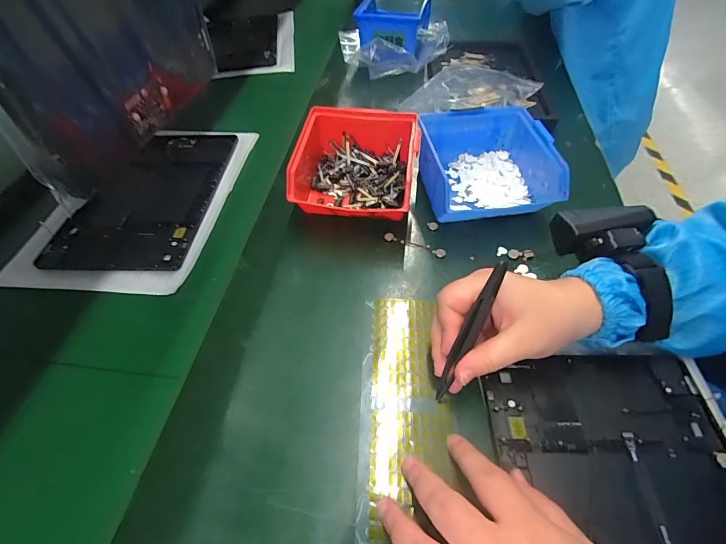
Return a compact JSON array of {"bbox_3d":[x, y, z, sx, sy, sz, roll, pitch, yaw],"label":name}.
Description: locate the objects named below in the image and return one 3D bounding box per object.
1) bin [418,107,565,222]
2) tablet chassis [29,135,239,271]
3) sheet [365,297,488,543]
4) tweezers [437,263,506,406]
[{"bbox_3d":[0.130,-0.114,0.410,0.130,0.066,0.120,-2,52,1],"label":"bin"},{"bbox_3d":[-0.254,-0.098,0.459,0.149,0.009,0.237,2,52,5],"label":"tablet chassis"},{"bbox_3d":[0.035,0.145,0.244,0.064,0.006,0.302,3,51,2],"label":"sheet"},{"bbox_3d":[0.074,0.044,0.270,0.009,0.116,0.011,28,24,22],"label":"tweezers"}]

